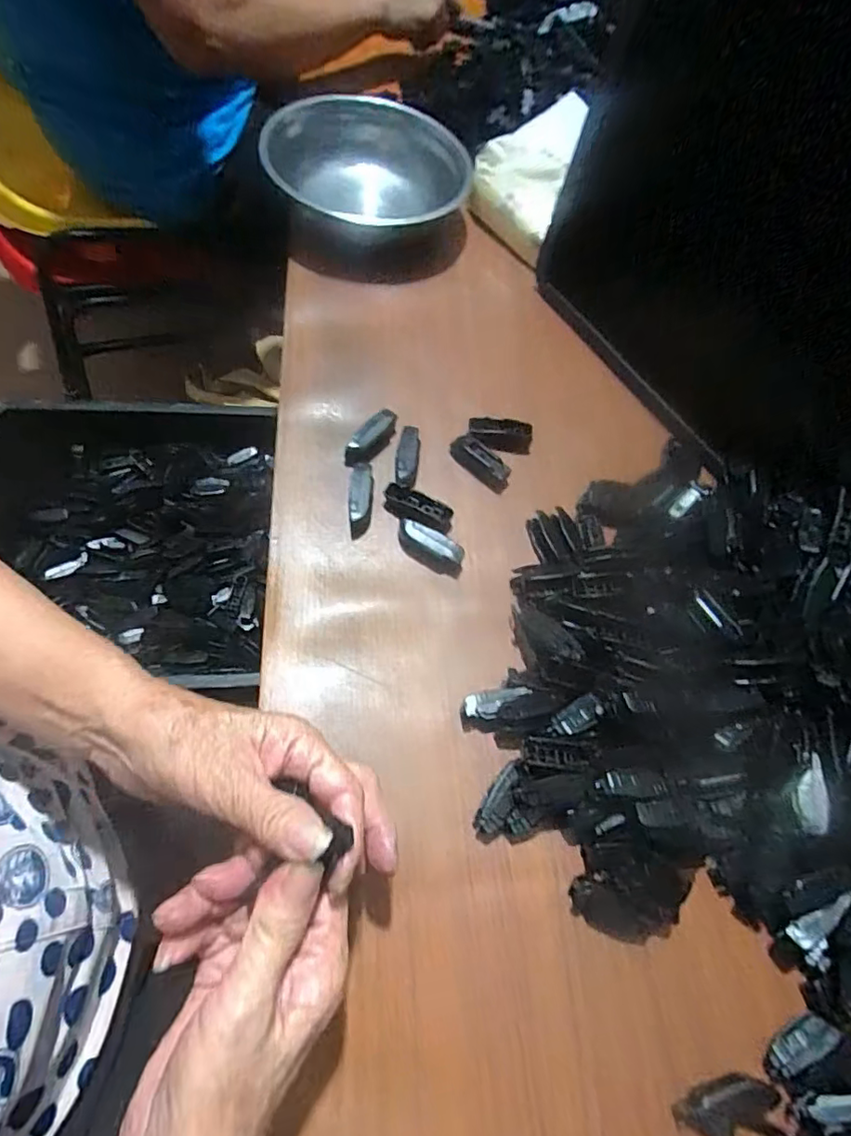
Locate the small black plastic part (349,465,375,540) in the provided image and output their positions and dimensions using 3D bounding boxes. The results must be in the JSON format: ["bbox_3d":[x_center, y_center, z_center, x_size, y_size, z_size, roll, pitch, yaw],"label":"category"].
[{"bbox_3d":[-0.050,-0.051,0.429,0.018,0.015,0.057,2,64,-7],"label":"small black plastic part"}]

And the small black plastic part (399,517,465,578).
[{"bbox_3d":[0.003,-0.016,0.422,0.056,0.015,0.021,30,64,6],"label":"small black plastic part"}]

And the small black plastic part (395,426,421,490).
[{"bbox_3d":[-0.014,-0.089,0.449,0.018,0.012,0.057,8,64,-4],"label":"small black plastic part"}]

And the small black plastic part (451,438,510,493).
[{"bbox_3d":[0.046,-0.087,0.461,0.057,0.014,0.021,39,65,11],"label":"small black plastic part"}]

